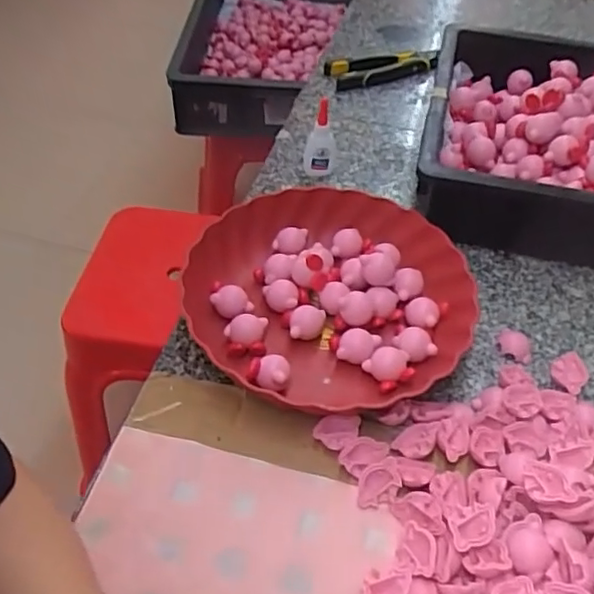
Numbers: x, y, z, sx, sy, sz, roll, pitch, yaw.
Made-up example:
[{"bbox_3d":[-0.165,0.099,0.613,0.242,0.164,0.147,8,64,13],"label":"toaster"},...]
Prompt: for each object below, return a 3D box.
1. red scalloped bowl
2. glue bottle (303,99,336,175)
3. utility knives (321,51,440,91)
[{"bbox_3d":[0.029,-0.004,0.535,0.233,0.052,0.222,1,48,-1],"label":"red scalloped bowl"},{"bbox_3d":[0.025,-0.175,0.662,0.033,0.084,0.032,7,48,5],"label":"glue bottle"},{"bbox_3d":[0.116,-0.311,0.837,0.156,0.032,0.049,-14,50,-14],"label":"utility knives"}]

